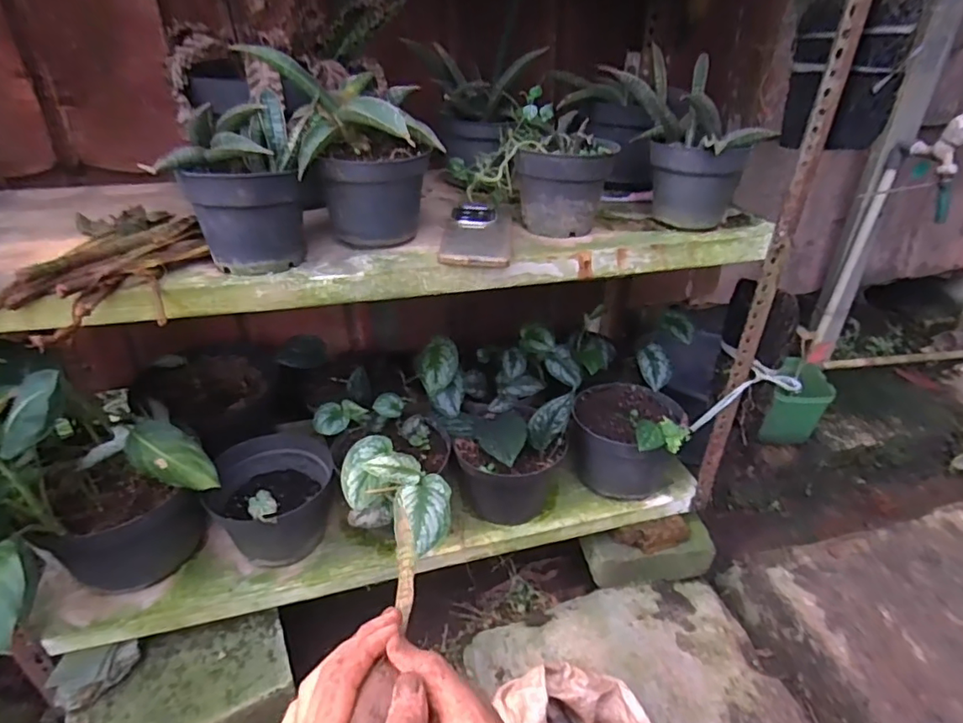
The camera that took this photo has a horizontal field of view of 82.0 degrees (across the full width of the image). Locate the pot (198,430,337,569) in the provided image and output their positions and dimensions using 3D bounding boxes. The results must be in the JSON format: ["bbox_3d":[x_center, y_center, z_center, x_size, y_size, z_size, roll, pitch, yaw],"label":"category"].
[{"bbox_3d":[-0.306,0.201,0.823,0.157,0.111,0.156,0,33,0],"label":"pot"}]

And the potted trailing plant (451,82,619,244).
[{"bbox_3d":[0.059,-0.234,0.669,0.194,0.131,0.108,11,35,17],"label":"potted trailing plant"}]

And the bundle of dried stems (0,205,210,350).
[{"bbox_3d":[-0.361,-0.086,0.519,0.140,0.048,0.226,10,35,15],"label":"bundle of dried stems"}]

